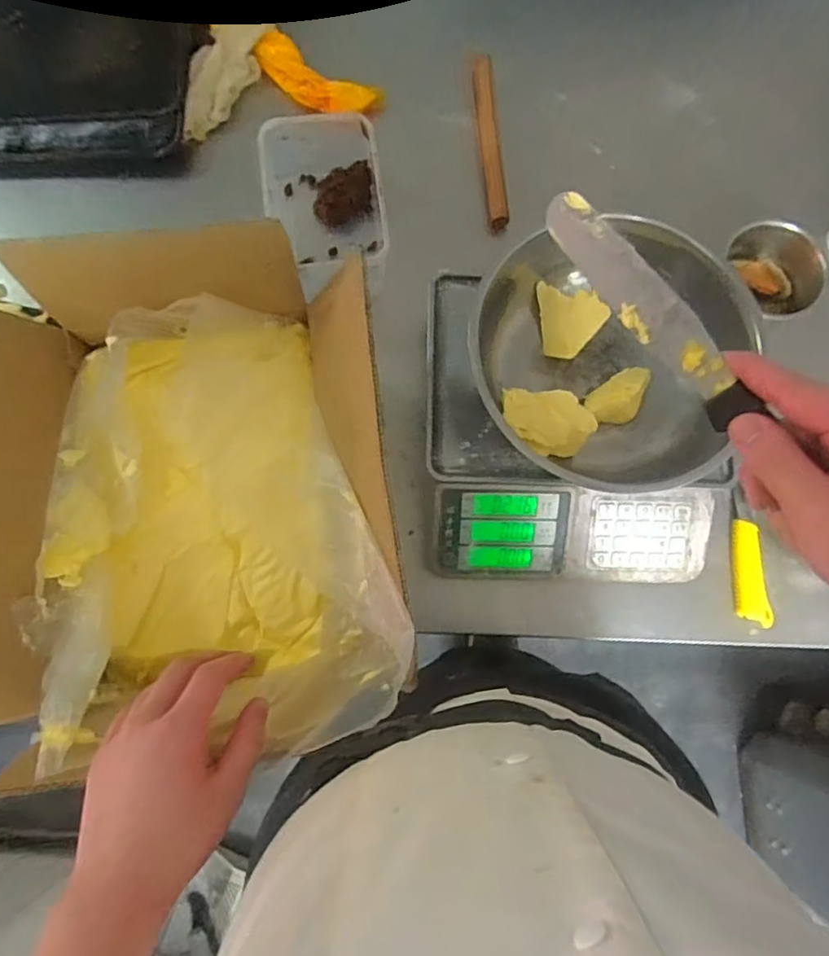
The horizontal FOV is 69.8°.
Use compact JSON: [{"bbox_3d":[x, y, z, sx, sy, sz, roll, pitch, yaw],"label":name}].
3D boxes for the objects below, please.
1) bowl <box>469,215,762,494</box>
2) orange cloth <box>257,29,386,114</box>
[{"bbox_3d":[0.194,-0.130,0.622,0.271,0.120,0.267,0,79,-1],"label":"bowl"},{"bbox_3d":[-0.139,-0.561,0.843,0.189,0.038,0.061,30,80,5],"label":"orange cloth"}]

